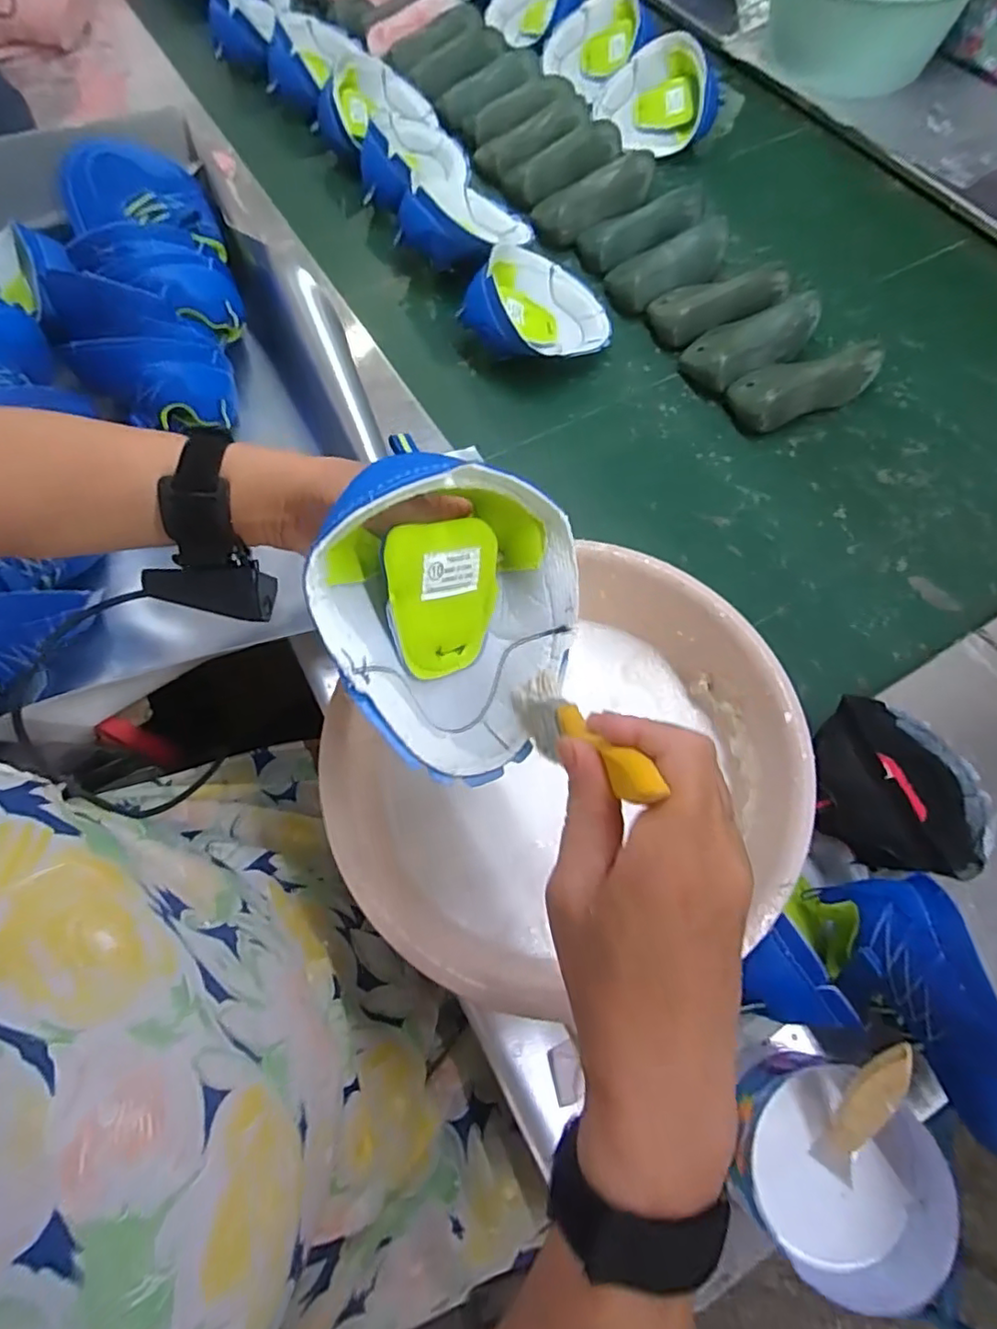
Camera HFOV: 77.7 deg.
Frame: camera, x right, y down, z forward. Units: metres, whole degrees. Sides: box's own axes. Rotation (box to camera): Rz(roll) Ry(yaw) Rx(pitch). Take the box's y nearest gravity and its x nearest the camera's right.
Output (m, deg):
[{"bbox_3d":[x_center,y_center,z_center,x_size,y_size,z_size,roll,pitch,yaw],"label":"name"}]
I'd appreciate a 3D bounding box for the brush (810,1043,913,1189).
[{"bbox_3d":[0.204,0.250,0.346,0.020,0.013,0.097,14,112,6],"label":"brush"}]

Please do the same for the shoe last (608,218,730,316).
[{"bbox_3d":[0.220,-0.508,0.783,0.166,0.054,0.074,-25,70,-9],"label":"shoe last"}]

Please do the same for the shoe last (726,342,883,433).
[{"bbox_3d":[0.343,-0.320,0.696,0.158,0.060,0.078,-24,69,-9],"label":"shoe last"}]

